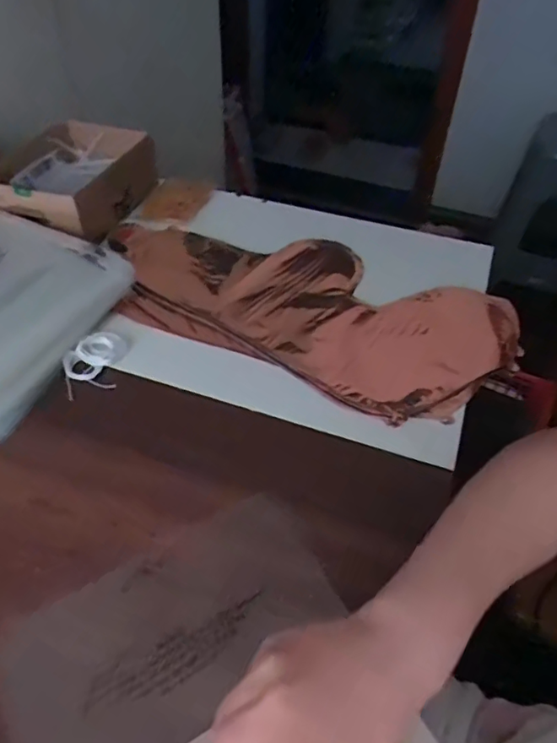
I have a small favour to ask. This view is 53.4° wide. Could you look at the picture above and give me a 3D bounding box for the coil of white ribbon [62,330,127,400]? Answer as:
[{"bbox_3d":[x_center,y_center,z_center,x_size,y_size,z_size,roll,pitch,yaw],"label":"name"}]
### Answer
[{"bbox_3d":[-0.166,-0.009,0.502,0.055,0.015,0.060,2,45,-2],"label":"coil of white ribbon"}]

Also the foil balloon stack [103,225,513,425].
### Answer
[{"bbox_3d":[0.022,-0.072,0.557,0.419,0.030,0.207,19,47,14],"label":"foil balloon stack"}]

